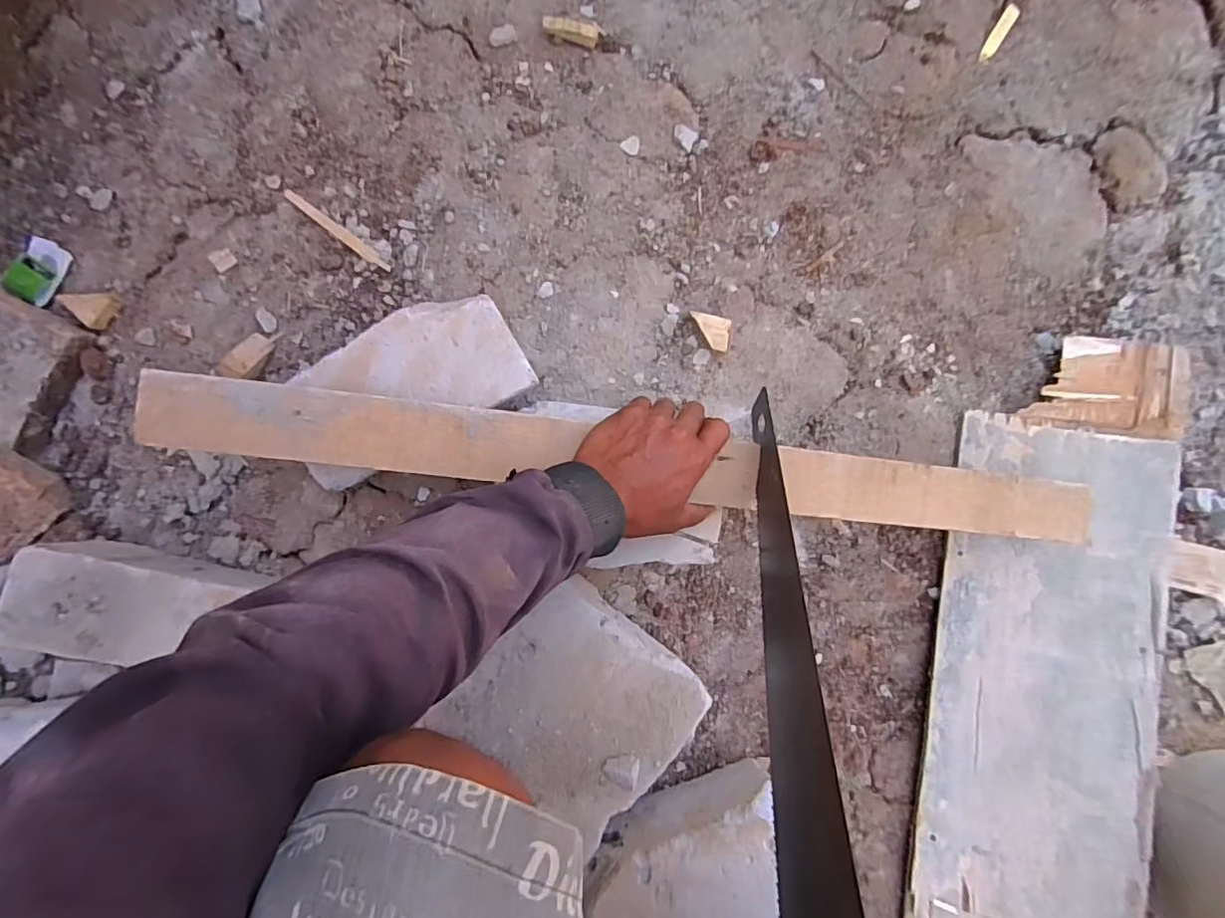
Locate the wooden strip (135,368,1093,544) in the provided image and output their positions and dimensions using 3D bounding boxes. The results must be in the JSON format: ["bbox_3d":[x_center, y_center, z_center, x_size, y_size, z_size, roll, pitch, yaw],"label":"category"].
[{"bbox_3d":[0.039,0.006,0.448,0.742,0.016,0.054,7,88,-8],"label":"wooden strip"}]

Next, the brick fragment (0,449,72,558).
[{"bbox_3d":[-0.533,0.043,0.503,0.060,0.056,0.094,24,87,-4],"label":"brick fragment"}]

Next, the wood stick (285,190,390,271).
[{"bbox_3d":[-0.263,-0.218,0.542,0.118,0.005,0.011,38,86,-3],"label":"wood stick"}]

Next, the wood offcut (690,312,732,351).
[{"bbox_3d":[0.096,-0.127,0.568,0.041,0.023,0.032,16,87,-4],"label":"wood offcut"}]

